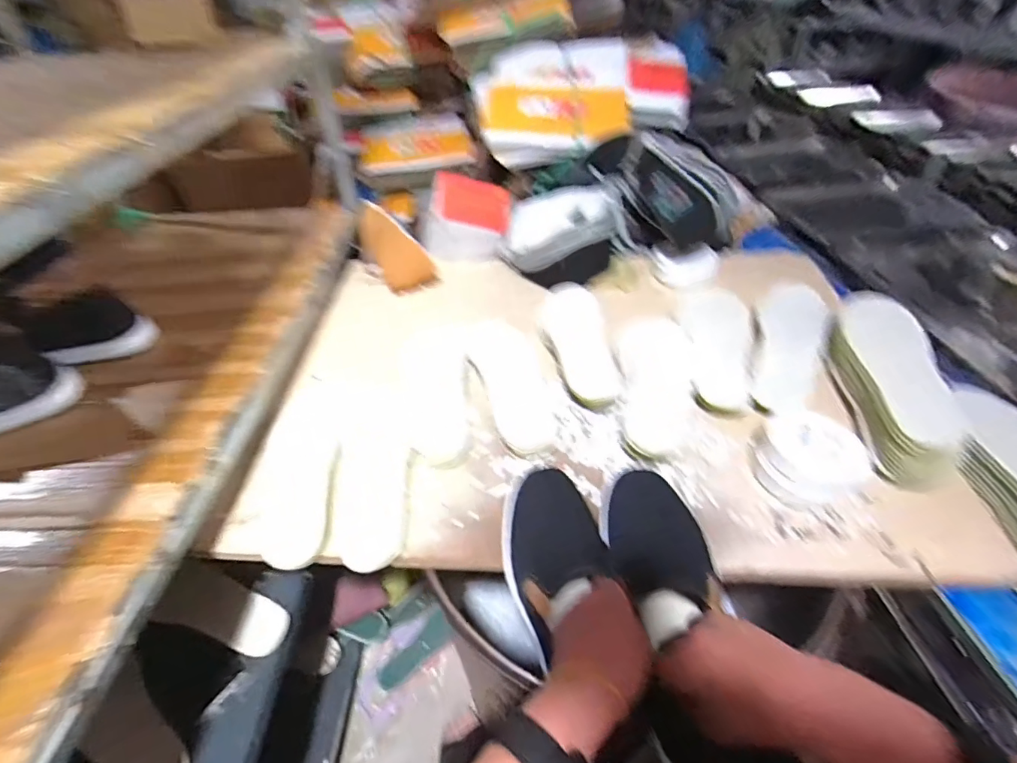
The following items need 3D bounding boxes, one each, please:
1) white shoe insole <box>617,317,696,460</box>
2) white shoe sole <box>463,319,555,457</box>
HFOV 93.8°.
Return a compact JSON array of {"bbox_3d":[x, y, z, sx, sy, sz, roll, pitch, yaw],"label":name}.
[{"bbox_3d":[0.201,-0.005,0.647,0.096,0.026,0.234,2,52,10],"label":"white shoe insole"},{"bbox_3d":[-0.002,-0.009,0.671,0.082,0.032,0.259,-12,44,-11],"label":"white shoe sole"}]

